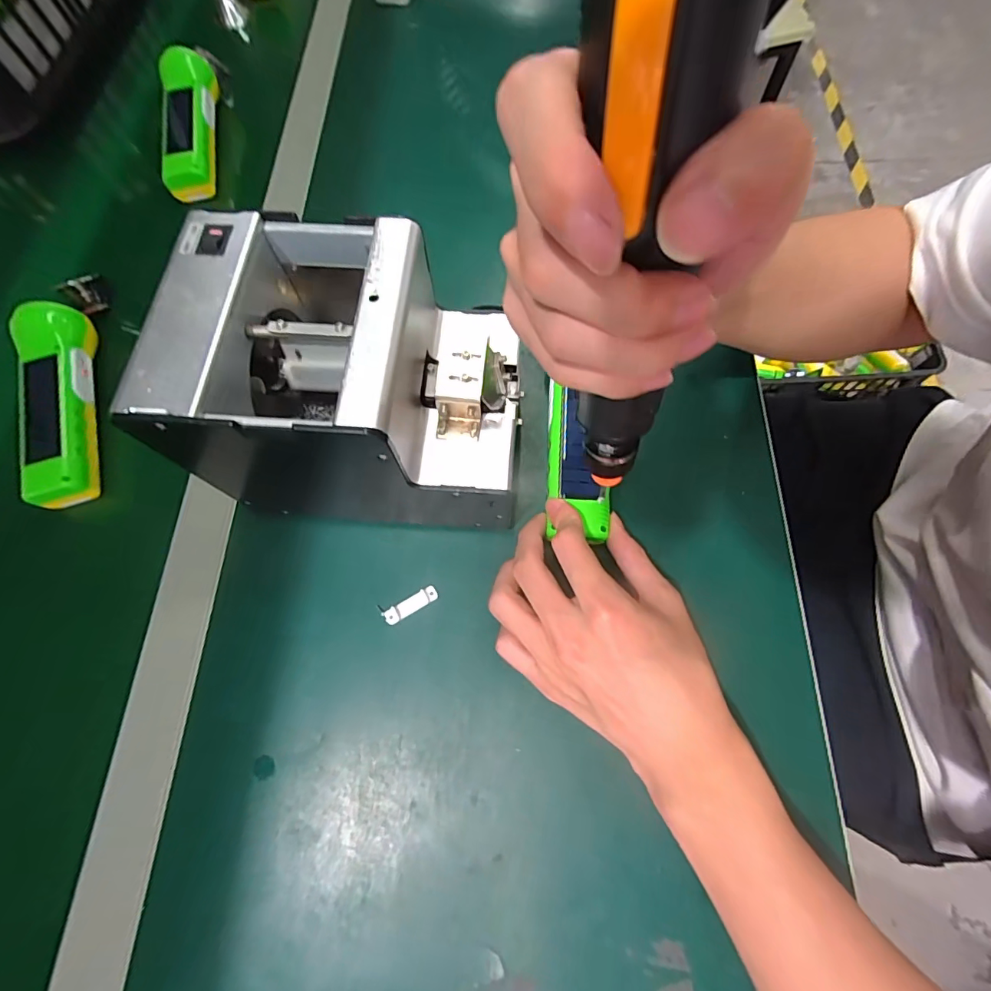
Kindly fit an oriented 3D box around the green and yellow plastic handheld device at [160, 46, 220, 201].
[{"bbox_3d":[-0.312,-0.383,0.477,0.044,0.043,0.166,-11,70,0],"label":"green and yellow plastic handheld device"}]

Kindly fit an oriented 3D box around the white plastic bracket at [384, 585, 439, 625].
[{"bbox_3d":[-0.057,0.074,0.314,0.037,0.004,0.011,-29,71,-9],"label":"white plastic bracket"}]

